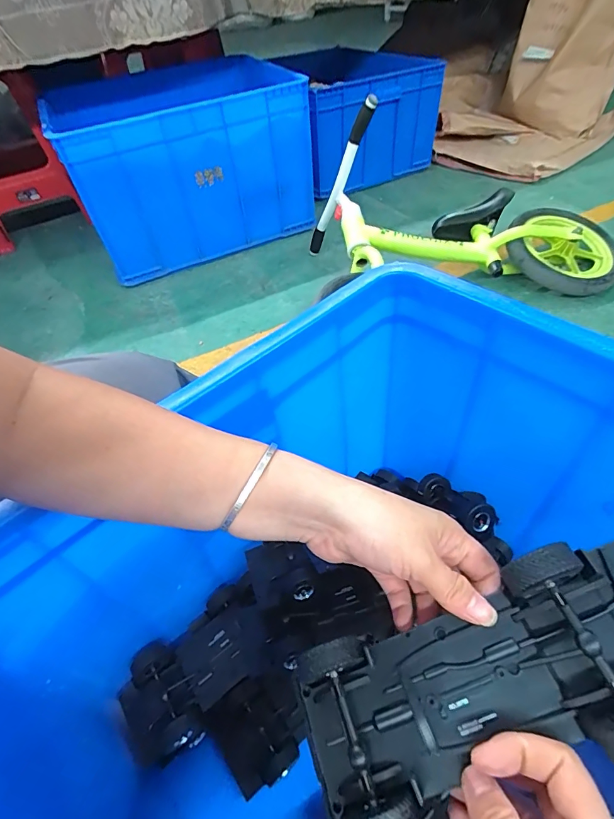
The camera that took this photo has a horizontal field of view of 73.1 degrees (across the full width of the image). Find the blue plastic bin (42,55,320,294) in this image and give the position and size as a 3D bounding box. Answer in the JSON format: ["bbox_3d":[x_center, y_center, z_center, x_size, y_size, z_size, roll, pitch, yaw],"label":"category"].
[{"bbox_3d":[-0.324,-0.680,1.131,0.575,0.398,0.481,-23,51,-13],"label":"blue plastic bin"}]

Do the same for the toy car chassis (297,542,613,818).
[{"bbox_3d":[0.086,0.138,0.204,0.192,0.034,0.085,-28,50,7],"label":"toy car chassis"}]

